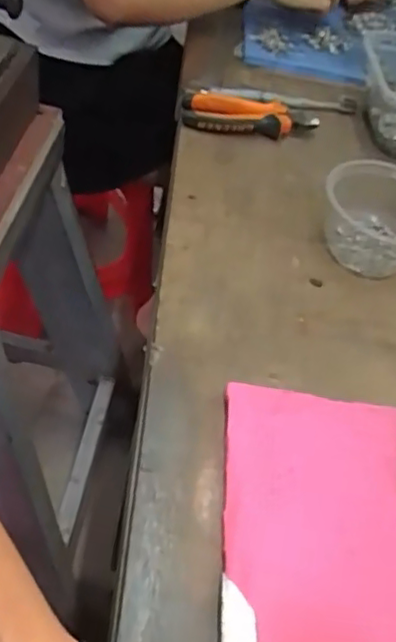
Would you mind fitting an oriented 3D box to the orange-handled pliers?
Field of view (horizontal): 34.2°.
[{"bbox_3d":[0.056,-0.227,0.715,0.150,0.028,0.067,14,48,-1],"label":"orange-handled pliers"}]

